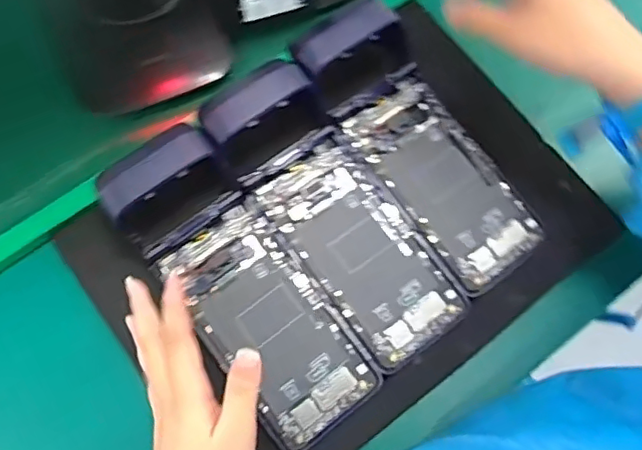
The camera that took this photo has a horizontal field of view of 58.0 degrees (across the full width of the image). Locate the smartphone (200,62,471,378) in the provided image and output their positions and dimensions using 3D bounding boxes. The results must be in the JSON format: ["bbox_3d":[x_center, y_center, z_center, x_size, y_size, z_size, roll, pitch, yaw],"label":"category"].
[{"bbox_3d":[0.009,-0.010,0.397,0.080,0.038,0.222,-35,77,-8],"label":"smartphone"}]

